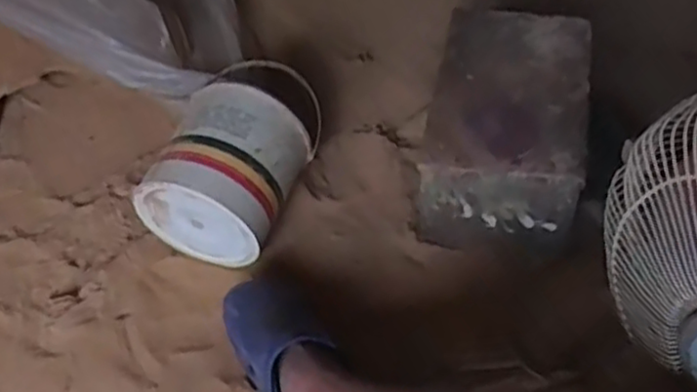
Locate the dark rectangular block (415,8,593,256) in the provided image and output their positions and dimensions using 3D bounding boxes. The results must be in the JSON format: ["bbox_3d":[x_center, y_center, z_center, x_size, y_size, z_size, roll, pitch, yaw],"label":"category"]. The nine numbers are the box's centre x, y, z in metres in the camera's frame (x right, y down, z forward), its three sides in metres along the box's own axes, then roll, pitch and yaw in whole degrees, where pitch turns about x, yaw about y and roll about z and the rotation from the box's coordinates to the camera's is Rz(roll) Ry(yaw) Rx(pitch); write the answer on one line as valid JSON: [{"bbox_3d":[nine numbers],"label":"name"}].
[{"bbox_3d":[0.216,-0.084,0.983,0.205,0.182,0.295,11,54,13],"label":"dark rectangular block"}]

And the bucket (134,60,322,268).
[{"bbox_3d":[-0.149,-0.073,1.002,0.180,0.176,0.290,14,55,15],"label":"bucket"}]

